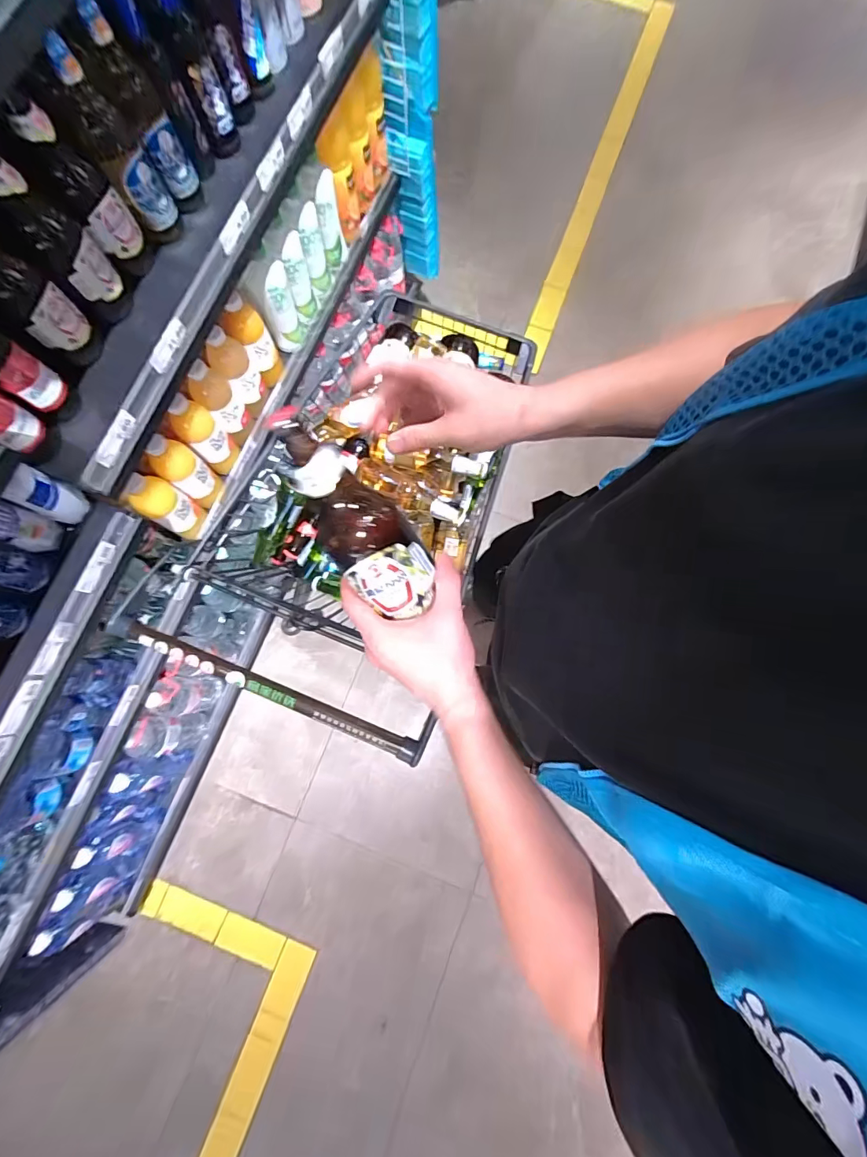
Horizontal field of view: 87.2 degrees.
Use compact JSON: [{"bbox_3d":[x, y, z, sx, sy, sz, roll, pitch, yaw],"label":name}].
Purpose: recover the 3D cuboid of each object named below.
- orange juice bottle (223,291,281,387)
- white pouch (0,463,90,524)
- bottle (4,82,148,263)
[{"bbox_3d":[-0.391,-0.516,1.007,0.067,0.209,0.088,-20,80,-4],"label":"orange juice bottle"},{"bbox_3d":[-0.617,-0.131,0.732,0.035,0.113,0.060,30,80,5],"label":"white pouch"},{"bbox_3d":[-0.501,-0.561,0.665,0.067,0.224,0.058,-35,82,-7],"label":"bottle"}]

